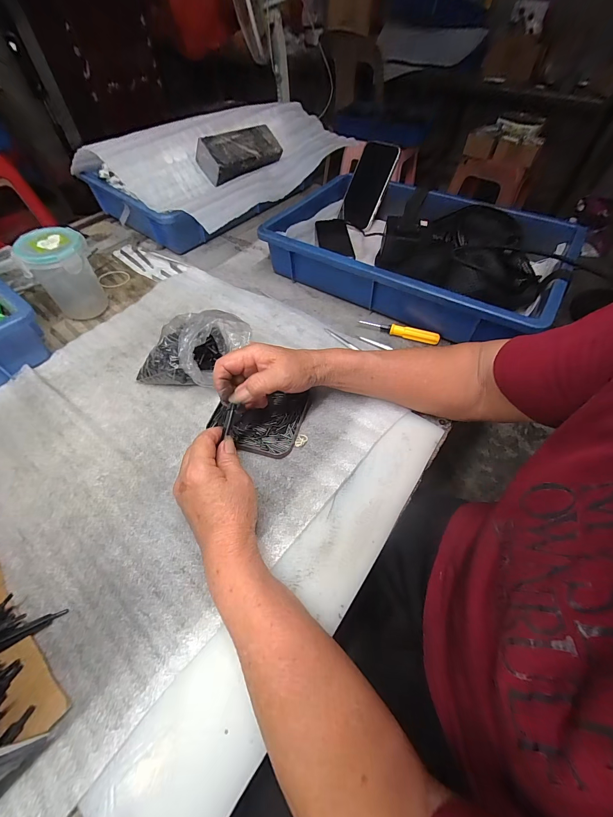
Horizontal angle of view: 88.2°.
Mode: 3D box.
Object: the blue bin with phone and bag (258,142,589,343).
[{"bbox_3d":[0.184,-0.272,0.528,0.418,0.094,0.332,32,60,20],"label":"blue bin with phone and bag"}]

